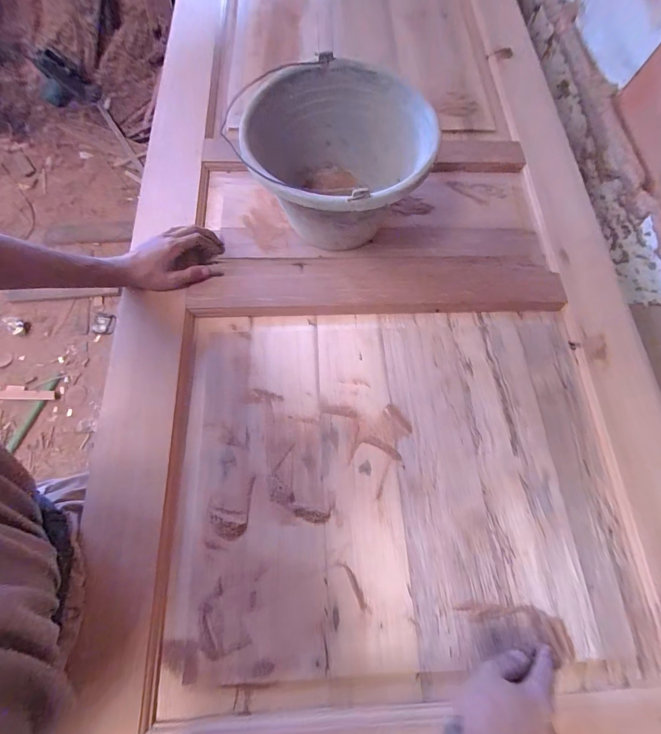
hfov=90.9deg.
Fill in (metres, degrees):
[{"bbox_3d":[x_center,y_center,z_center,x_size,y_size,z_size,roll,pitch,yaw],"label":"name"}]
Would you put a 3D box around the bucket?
[{"bbox_3d":[0.008,-0.291,0.499,0.259,0.167,0.254,0,71,-1],"label":"bucket"}]

